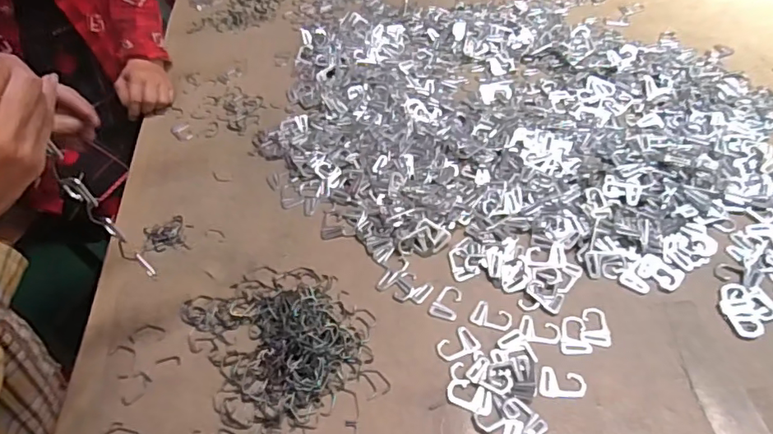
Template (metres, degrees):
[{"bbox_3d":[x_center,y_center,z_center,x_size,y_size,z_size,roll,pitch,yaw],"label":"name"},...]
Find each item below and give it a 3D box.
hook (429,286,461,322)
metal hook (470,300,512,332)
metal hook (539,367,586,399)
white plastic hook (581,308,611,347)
[{"bbox_3d":[0.066,0.094,0.570,0.030,0.004,0.042,14,52,17],"label":"hook"},{"bbox_3d":[0.113,0.108,0.553,0.041,0.004,0.029,24,56,23],"label":"metal hook"},{"bbox_3d":[0.171,0.162,0.499,0.042,0.004,0.031,10,51,13],"label":"metal hook"},{"bbox_3d":[0.218,0.113,0.535,0.028,0.004,0.041,8,51,12],"label":"white plastic hook"}]

